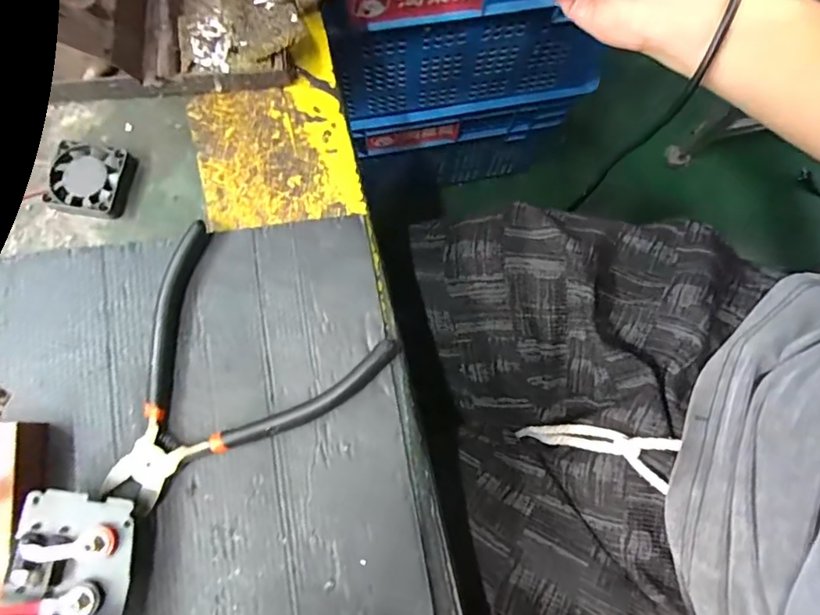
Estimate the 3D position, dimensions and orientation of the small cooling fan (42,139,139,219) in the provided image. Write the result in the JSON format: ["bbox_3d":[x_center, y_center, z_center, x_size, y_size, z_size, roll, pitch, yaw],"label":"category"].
[{"bbox_3d":[-0.184,-0.073,0.302,0.039,0.012,0.041,9,79,1],"label":"small cooling fan"}]

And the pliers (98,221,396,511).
[{"bbox_3d":[-0.099,0.042,0.276,0.128,0.010,0.133,33,80,7],"label":"pliers"}]

